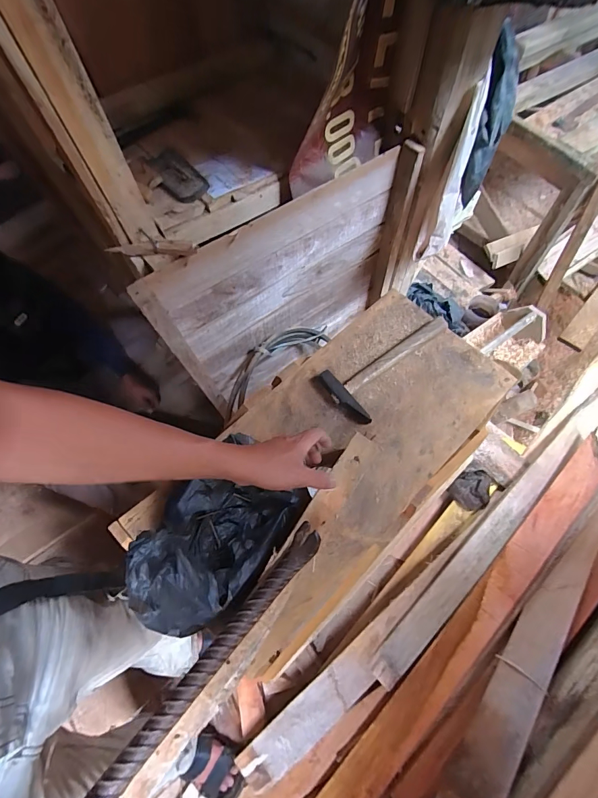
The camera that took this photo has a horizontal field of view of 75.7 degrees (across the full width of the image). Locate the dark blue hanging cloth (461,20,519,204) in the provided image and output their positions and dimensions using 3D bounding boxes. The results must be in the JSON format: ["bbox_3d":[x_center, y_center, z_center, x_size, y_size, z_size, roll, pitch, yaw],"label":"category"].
[{"bbox_3d":[0.350,-0.498,0.712,0.060,0.247,0.097,20,66,13],"label":"dark blue hanging cloth"}]

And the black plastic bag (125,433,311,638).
[{"bbox_3d":[-0.106,0.191,0.504,0.131,0.123,0.222,28,68,17],"label":"black plastic bag"}]

